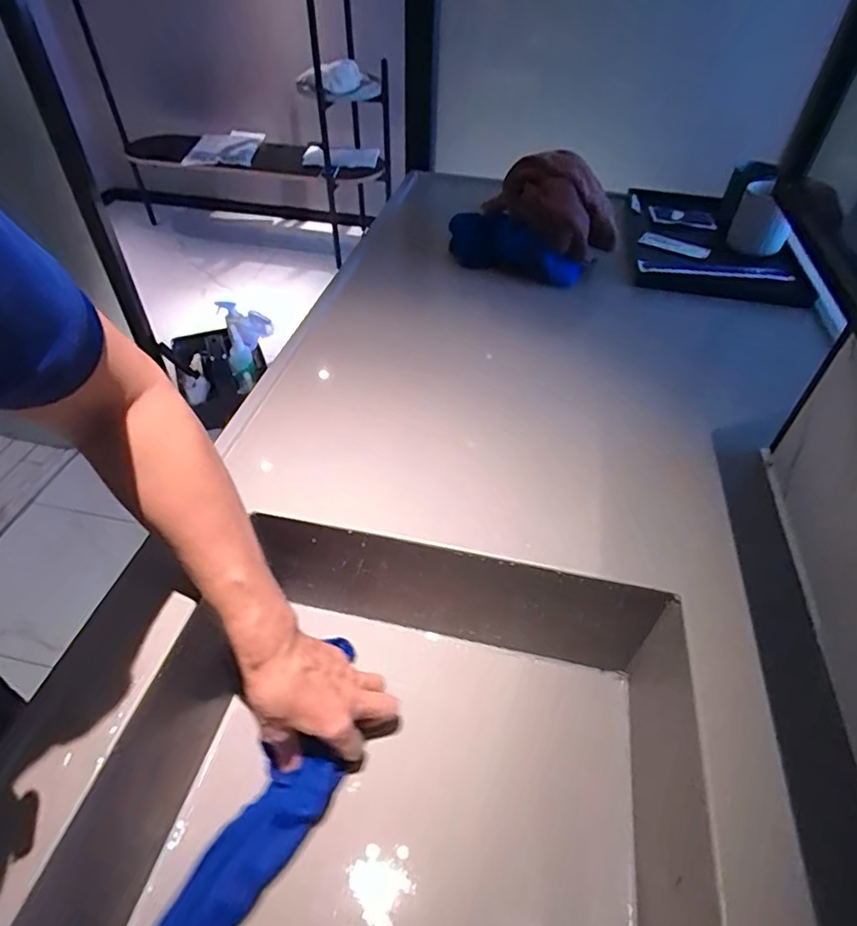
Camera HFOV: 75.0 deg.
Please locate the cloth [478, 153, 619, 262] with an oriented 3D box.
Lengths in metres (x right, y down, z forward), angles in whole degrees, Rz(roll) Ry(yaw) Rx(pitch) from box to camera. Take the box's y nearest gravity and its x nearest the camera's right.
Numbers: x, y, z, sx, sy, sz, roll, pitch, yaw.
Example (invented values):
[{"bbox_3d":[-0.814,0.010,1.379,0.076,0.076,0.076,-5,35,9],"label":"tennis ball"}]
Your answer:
[{"bbox_3d":[0.179,-0.376,0.809,0.091,0.103,0.191,-28,52,-26],"label":"cloth"}]

